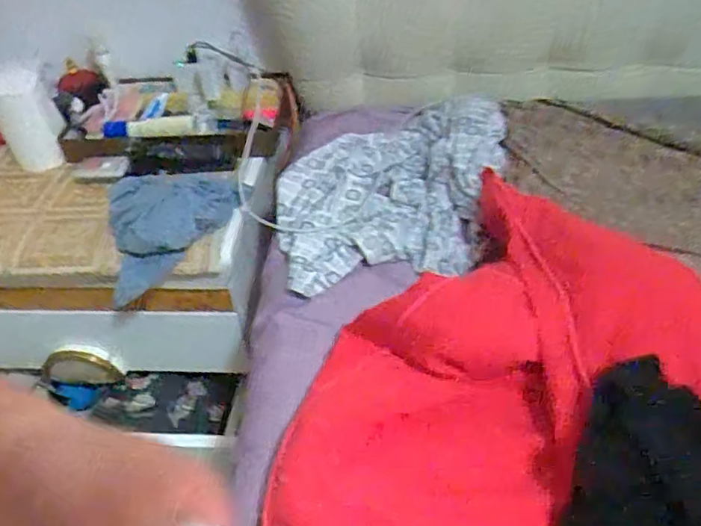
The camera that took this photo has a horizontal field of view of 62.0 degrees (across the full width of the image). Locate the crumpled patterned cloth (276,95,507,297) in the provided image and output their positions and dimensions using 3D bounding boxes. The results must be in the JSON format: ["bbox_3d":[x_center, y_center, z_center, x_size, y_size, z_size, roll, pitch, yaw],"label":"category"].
[{"bbox_3d":[0.056,-0.103,0.765,0.316,0.094,0.274,-11,42,-6],"label":"crumpled patterned cloth"}]

